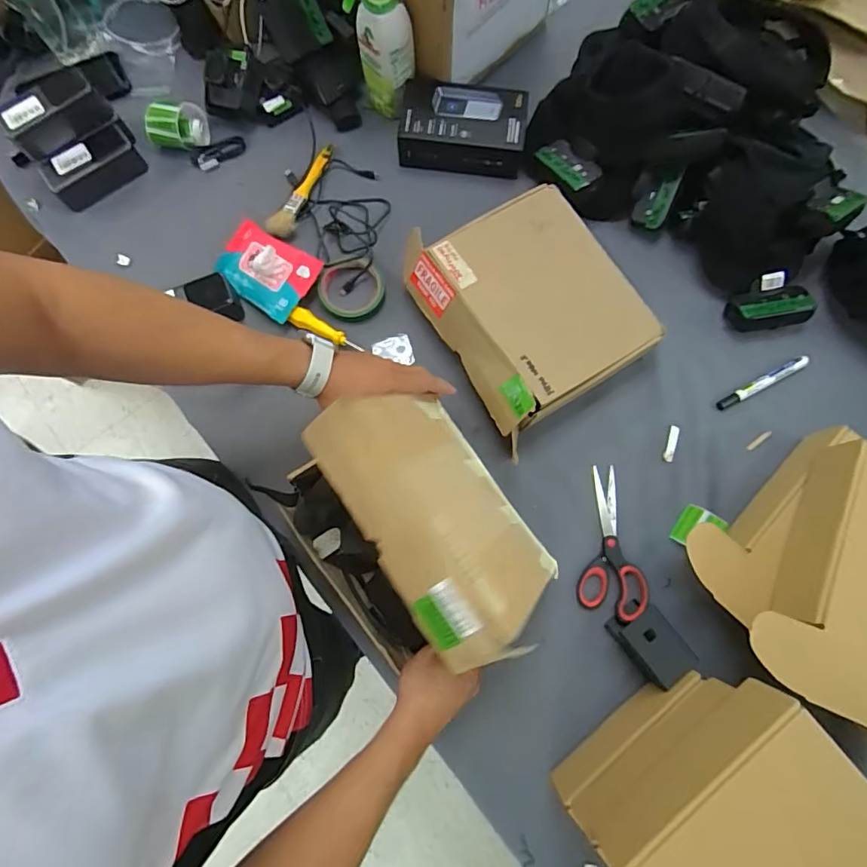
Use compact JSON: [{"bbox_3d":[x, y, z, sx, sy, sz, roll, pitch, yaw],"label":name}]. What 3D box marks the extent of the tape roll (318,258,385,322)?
[{"bbox_3d":[-0.115,-0.205,0.709,0.091,0.017,0.089,0,79,1],"label":"tape roll"}]

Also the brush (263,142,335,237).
[{"bbox_3d":[-0.188,-0.353,0.737,0.035,0.024,0.160,27,80,6],"label":"brush"}]

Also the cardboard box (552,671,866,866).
[{"bbox_3d":[0.291,0.393,0.465,0.206,0.220,0.230,-39,81,-7],"label":"cardboard box"}]

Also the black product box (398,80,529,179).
[{"bbox_3d":[0.041,-0.443,0.740,0.181,0.061,0.108,8,79,2],"label":"black product box"}]

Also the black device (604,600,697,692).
[{"bbox_3d":[0.257,0.246,0.593,0.054,0.048,0.085,-37,81,-6],"label":"black device"}]

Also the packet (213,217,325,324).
[{"bbox_3d":[-0.239,-0.229,0.706,0.143,0.037,0.096,31,81,6],"label":"packet"}]

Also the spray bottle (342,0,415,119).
[{"bbox_3d":[-0.069,-0.530,0.669,0.076,0.211,0.061,10,79,2],"label":"spray bottle"}]

